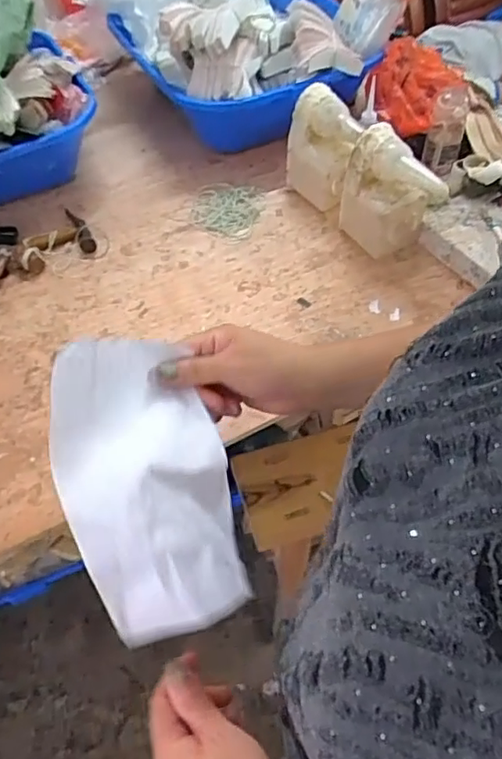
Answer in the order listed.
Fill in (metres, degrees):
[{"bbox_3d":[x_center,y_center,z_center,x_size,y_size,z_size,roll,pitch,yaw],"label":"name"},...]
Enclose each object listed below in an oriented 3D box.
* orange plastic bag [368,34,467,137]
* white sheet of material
[{"bbox_3d":[0.351,-0.633,1.310,0.199,0.110,0.229,10,53,11],"label":"orange plastic bag"},{"bbox_3d":[-0.071,0.067,0.416,0.129,0.028,0.199,1,66,-45],"label":"white sheet of material"}]

